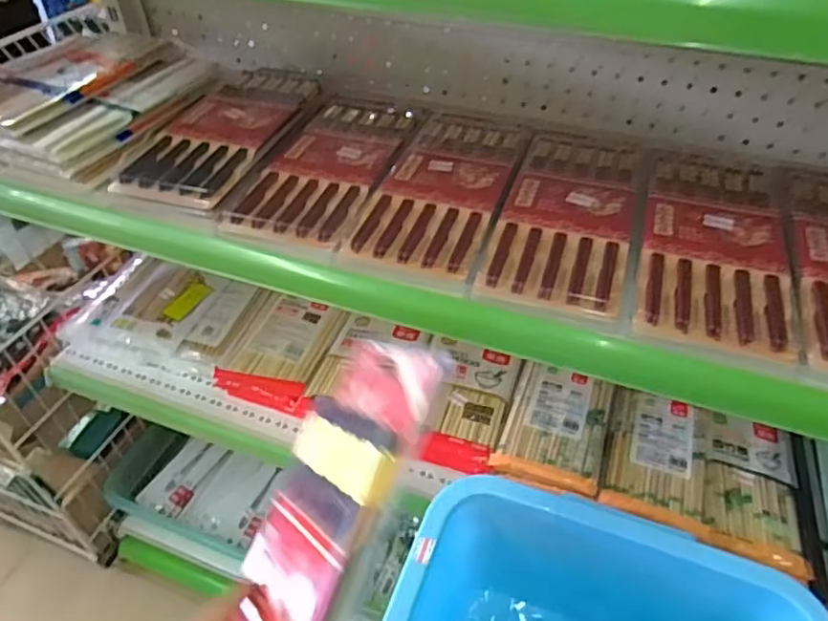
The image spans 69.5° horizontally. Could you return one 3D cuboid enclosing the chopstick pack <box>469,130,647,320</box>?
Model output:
[{"bbox_3d":[0.141,-0.091,0.536,0.112,0.012,0.254,13,45,14],"label":"chopstick pack"}]

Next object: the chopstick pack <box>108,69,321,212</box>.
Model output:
[{"bbox_3d":[-0.191,-0.187,0.618,0.114,0.021,0.248,11,45,12],"label":"chopstick pack"}]

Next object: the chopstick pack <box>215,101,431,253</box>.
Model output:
[{"bbox_3d":[-0.077,-0.153,0.598,0.119,0.014,0.265,11,45,12],"label":"chopstick pack"}]

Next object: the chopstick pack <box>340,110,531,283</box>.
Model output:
[{"bbox_3d":[0.033,-0.125,0.571,0.118,0.012,0.257,12,45,13],"label":"chopstick pack"}]

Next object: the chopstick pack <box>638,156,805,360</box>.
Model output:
[{"bbox_3d":[0.253,-0.061,0.502,0.112,0.012,0.253,14,45,15],"label":"chopstick pack"}]

